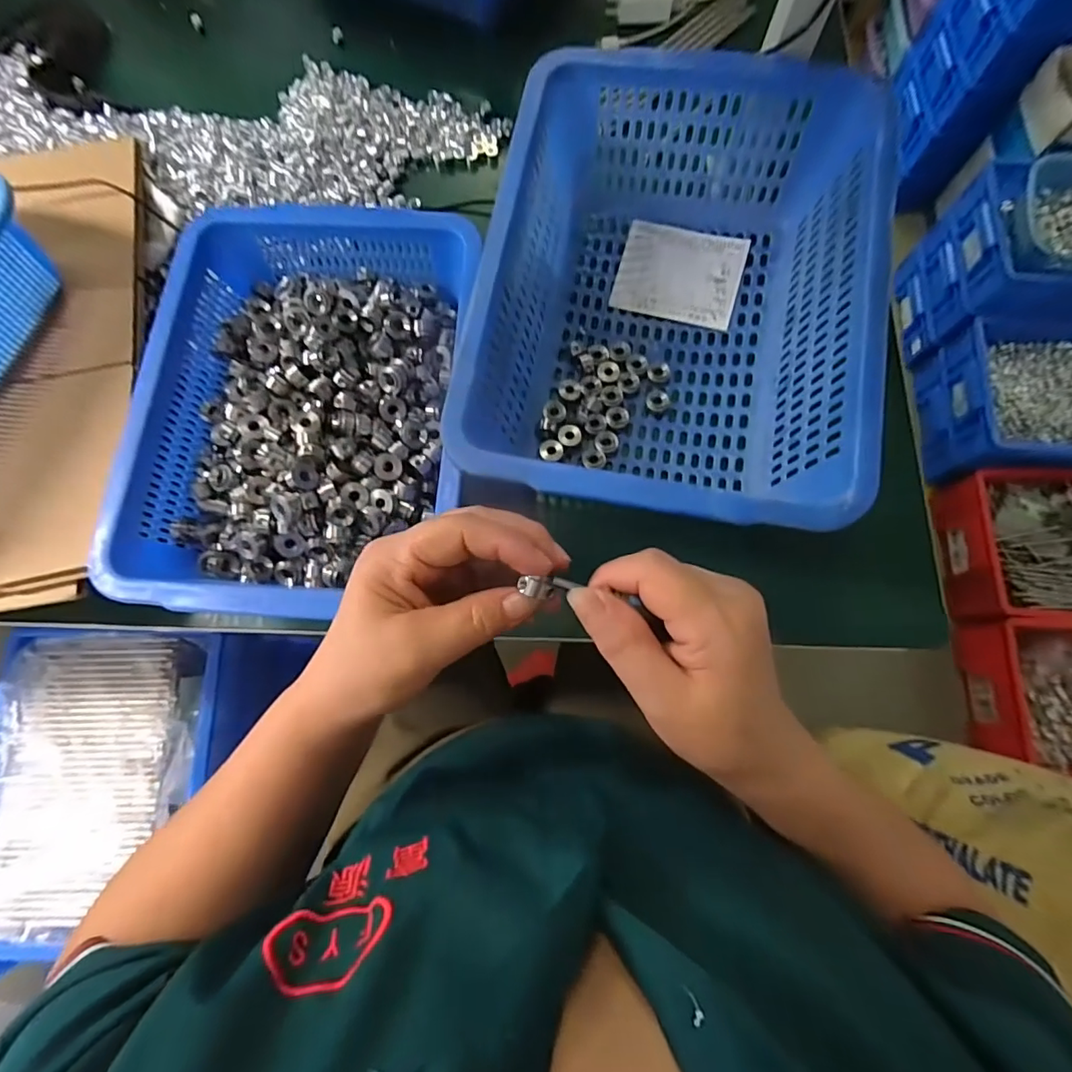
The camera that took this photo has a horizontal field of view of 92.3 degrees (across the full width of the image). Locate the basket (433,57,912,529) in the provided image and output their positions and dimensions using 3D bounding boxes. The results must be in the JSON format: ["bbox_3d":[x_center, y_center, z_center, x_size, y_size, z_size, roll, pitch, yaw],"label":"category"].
[{"bbox_3d":[0.098,-0.175,0.404,0.264,0.123,0.342,11,76,3],"label":"basket"}]

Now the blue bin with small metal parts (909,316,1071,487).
[{"bbox_3d":[1.205,-0.310,1.207,0.491,0.169,0.385,4,76,2],"label":"blue bin with small metal parts"}]

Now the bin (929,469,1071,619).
[{"bbox_3d":[1.171,0.028,1.132,0.472,0.182,0.333,3,76,1],"label":"bin"}]

